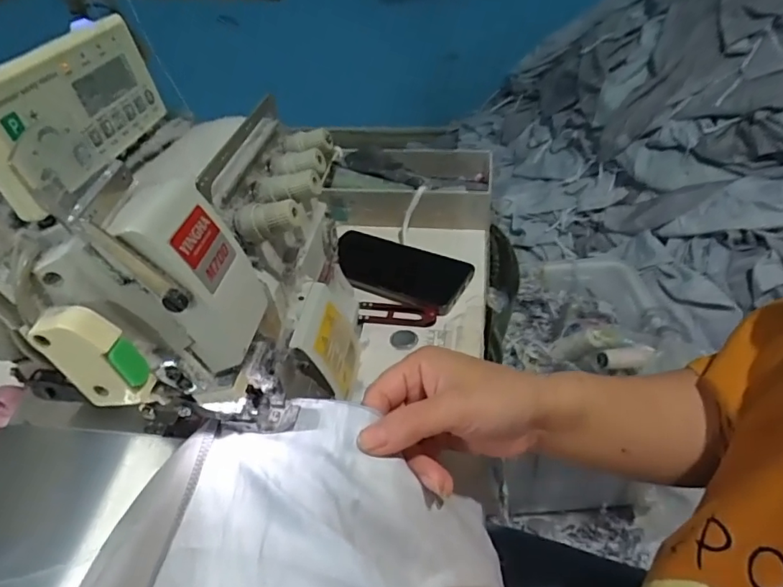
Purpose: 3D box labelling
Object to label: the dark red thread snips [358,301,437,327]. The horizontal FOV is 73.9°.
[{"bbox_3d":[0.006,0.018,0.512,0.077,0.008,0.026,6,43,10],"label":"dark red thread snips"}]

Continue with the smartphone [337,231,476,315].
[{"bbox_3d":[0.000,-0.028,0.561,0.163,0.012,0.087,19,47,23],"label":"smartphone"}]

